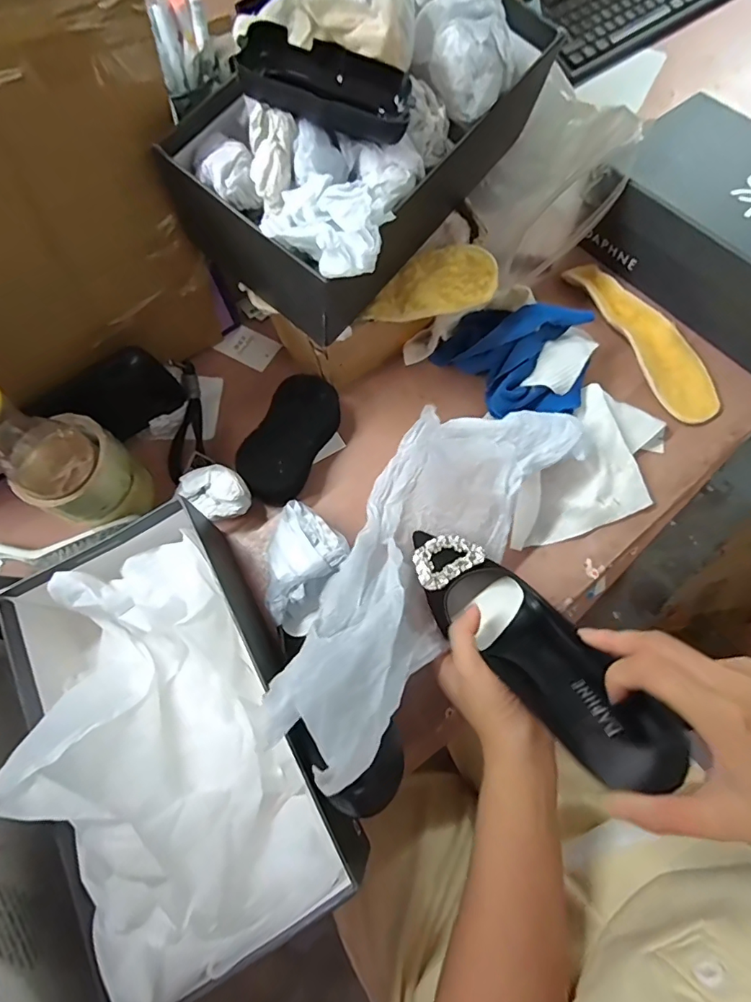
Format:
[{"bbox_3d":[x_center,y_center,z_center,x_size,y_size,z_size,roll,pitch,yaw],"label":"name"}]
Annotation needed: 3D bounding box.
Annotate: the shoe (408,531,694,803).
[{"bbox_3d":[0.107,0.095,0.360,0.074,0.049,0.243,-33,38,-9],"label":"shoe"}]

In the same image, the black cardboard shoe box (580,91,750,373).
[{"bbox_3d":[0.377,-0.261,0.492,0.164,0.093,0.265,-42,73,-12],"label":"black cardboard shoe box"}]

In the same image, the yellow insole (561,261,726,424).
[{"bbox_3d":[0.285,-0.174,0.510,0.072,0.018,0.210,-20,70,-5],"label":"yellow insole"}]

